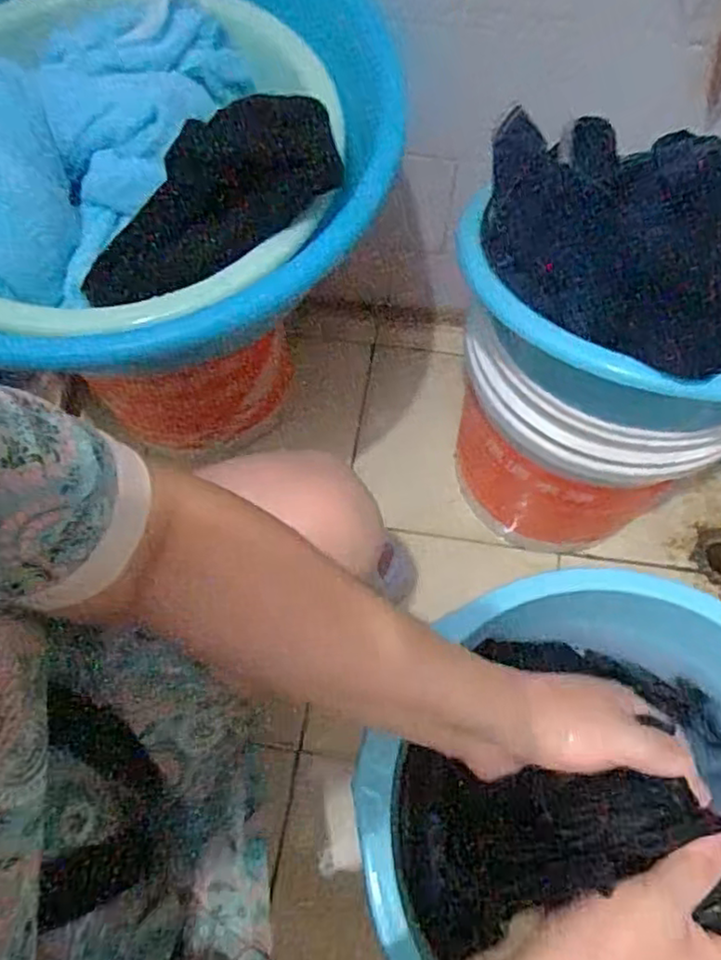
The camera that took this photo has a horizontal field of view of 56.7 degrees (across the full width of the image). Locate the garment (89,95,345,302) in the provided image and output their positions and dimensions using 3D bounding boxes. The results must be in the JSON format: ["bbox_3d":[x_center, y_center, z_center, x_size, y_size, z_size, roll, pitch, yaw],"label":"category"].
[{"bbox_3d":[-0.122,-0.217,0.530,0.225,0.095,0.060,-34,32,9],"label":"garment"}]

